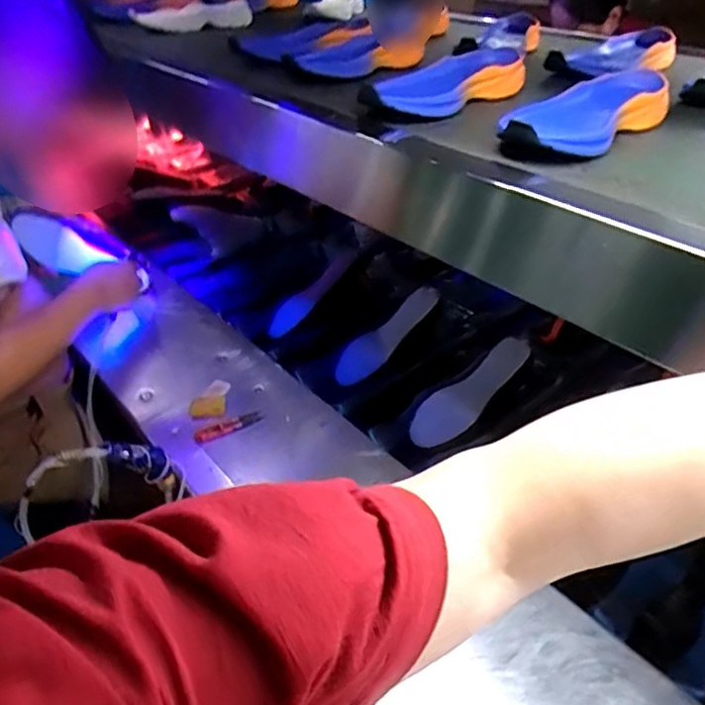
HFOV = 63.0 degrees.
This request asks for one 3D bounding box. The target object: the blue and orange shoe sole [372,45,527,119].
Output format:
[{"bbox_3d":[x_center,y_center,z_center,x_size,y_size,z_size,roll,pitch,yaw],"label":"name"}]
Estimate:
[{"bbox_3d":[0.110,-0.329,0.696,0.257,0.053,0.090,-27,48,-36],"label":"blue and orange shoe sole"}]

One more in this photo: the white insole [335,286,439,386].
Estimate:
[{"bbox_3d":[0.066,-0.033,1.039,0.246,0.021,0.060,-42,86,-11],"label":"white insole"}]

